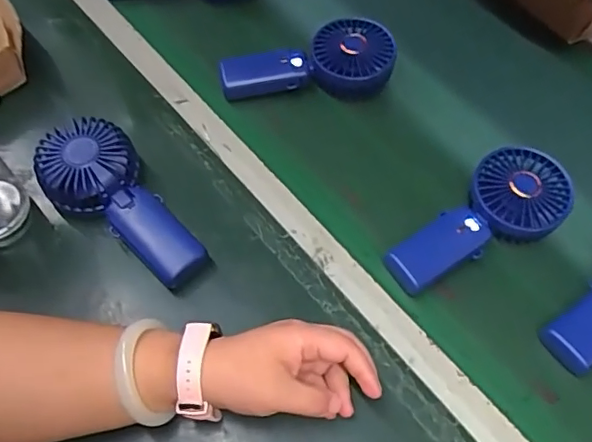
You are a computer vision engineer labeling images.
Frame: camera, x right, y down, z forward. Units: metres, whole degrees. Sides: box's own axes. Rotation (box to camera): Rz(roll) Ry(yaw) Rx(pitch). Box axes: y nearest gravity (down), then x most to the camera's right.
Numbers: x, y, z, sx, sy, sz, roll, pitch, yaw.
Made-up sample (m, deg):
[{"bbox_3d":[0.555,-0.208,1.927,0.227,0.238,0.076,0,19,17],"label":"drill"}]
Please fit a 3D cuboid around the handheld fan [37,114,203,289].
[{"bbox_3d":[-0.151,-0.018,0.483,0.174,0.033,0.078,45,69,8],"label":"handheld fan"}]

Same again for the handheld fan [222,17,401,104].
[{"bbox_3d":[0.011,-0.162,0.584,0.177,0.041,0.073,-12,62,-8],"label":"handheld fan"}]

